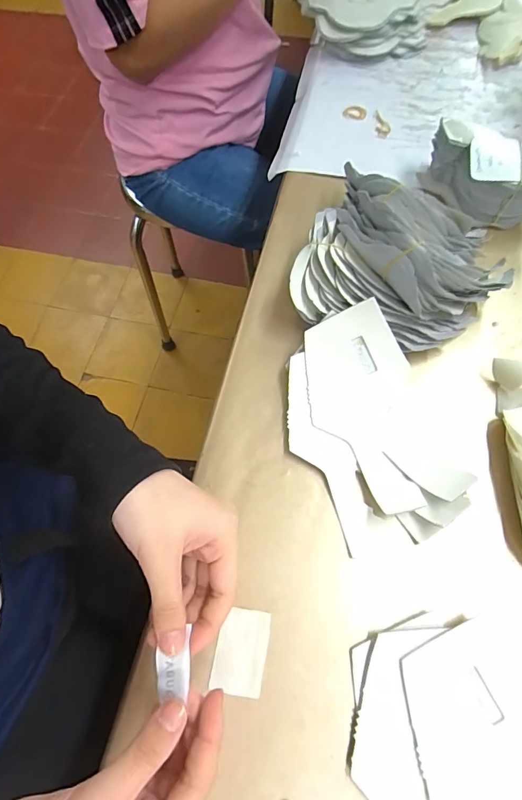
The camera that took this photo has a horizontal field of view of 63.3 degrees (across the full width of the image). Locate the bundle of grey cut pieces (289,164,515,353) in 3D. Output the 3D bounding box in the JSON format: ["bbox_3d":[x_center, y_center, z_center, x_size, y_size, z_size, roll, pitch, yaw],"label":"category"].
[{"bbox_3d":[0.133,-0.134,0.396,0.180,0.086,0.167,21,69,11],"label":"bundle of grey cut pieces"}]

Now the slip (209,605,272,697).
[{"bbox_3d":[-0.014,0.184,0.310,0.036,0.004,0.055,10,67,7],"label":"slip"}]

